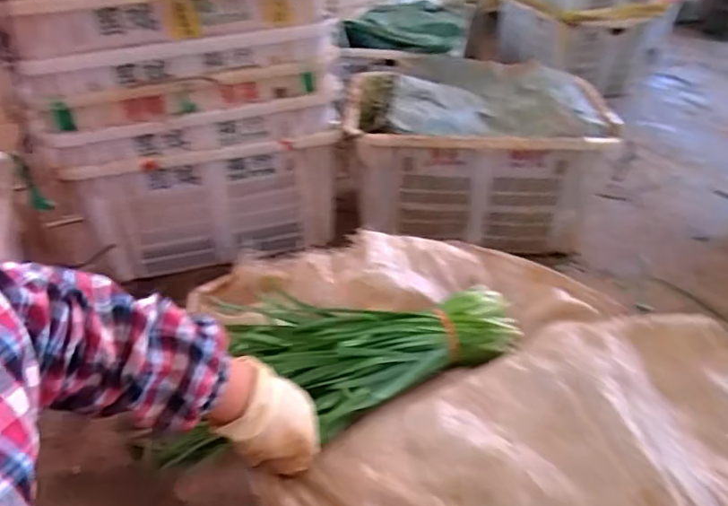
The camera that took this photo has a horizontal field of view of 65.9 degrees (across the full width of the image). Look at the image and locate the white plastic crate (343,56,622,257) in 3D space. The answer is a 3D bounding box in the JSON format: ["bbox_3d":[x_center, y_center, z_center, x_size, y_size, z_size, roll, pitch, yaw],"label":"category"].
[{"bbox_3d":[0.295,-0.290,1.533,0.637,0.317,0.491,5,37,5],"label":"white plastic crate"}]

